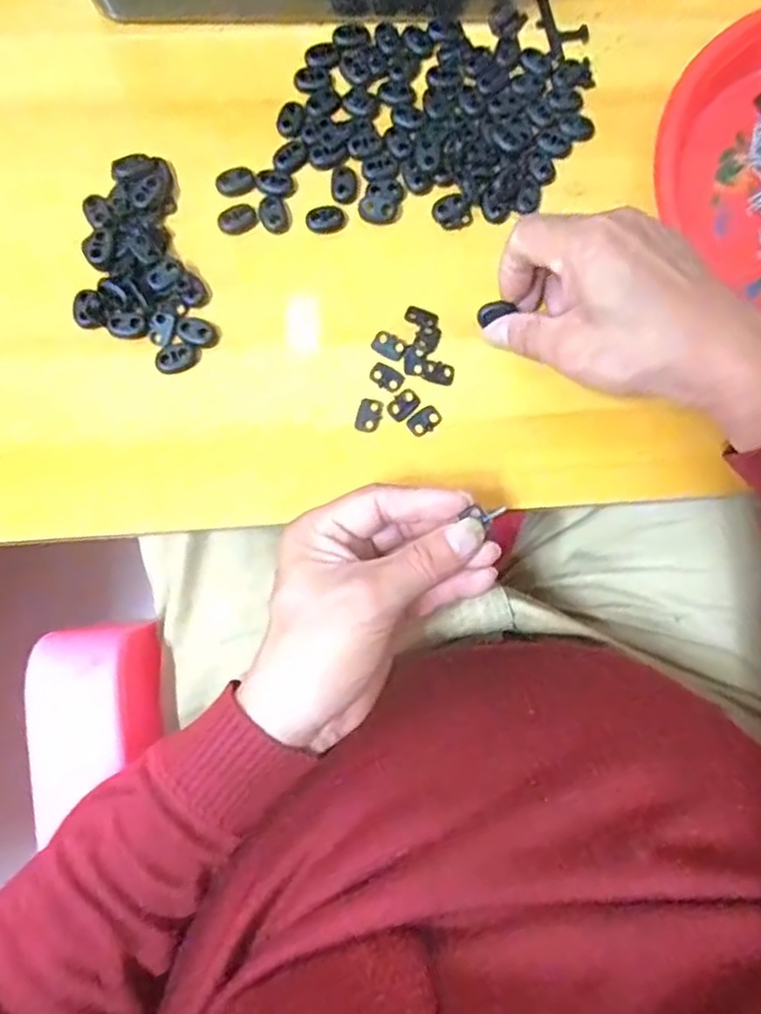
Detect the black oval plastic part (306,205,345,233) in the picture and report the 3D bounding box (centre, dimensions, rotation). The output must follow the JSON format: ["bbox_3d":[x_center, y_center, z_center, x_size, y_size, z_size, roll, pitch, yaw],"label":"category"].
[{"bbox_3d":[-0.031,-0.164,0.384,0.021,0.004,0.015,-7,80,1],"label":"black oval plastic part"}]

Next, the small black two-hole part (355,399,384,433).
[{"bbox_3d":[-0.006,-0.050,0.366,0.013,0.004,0.018,12,81,5],"label":"small black two-hole part"}]

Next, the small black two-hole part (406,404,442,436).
[{"bbox_3d":[0.024,-0.047,0.367,0.019,0.004,0.012,-33,80,-3],"label":"small black two-hole part"}]

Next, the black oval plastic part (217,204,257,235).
[{"bbox_3d":[-0.081,-0.163,0.379,0.022,0.004,0.017,-25,80,-2],"label":"black oval plastic part"}]

